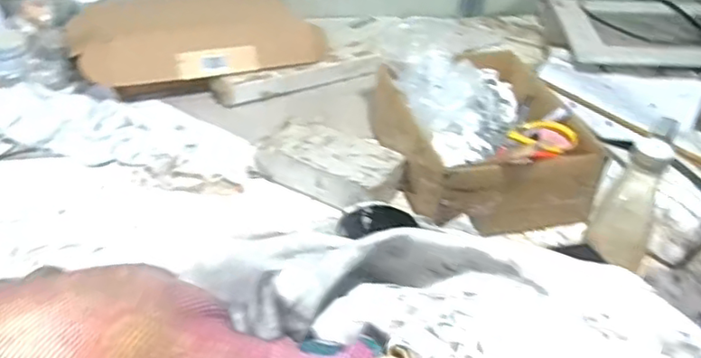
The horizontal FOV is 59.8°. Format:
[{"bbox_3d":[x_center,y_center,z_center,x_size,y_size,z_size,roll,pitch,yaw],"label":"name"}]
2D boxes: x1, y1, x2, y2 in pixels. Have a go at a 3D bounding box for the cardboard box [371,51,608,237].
[{"bbox_3d":[0.198,-0.075,0.935,0.270,0.137,0.321,-6,39,-13],"label":"cardboard box"}]

